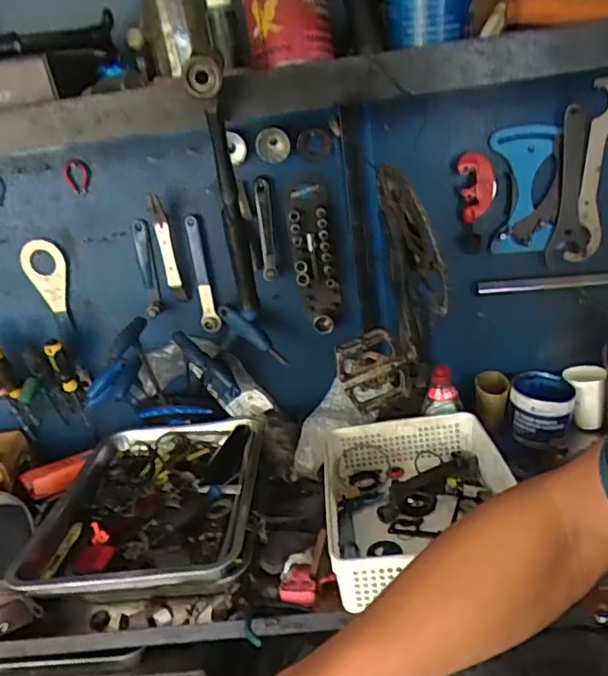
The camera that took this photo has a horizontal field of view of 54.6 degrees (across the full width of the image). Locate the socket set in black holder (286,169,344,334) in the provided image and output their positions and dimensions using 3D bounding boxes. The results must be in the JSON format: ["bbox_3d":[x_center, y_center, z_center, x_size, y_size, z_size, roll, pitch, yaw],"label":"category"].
[{"bbox_3d":[0.018,-0.135,0.986,0.074,0.242,0.030,-7,22,2],"label":"socket set in black holder"}]

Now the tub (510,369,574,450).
[{"bbox_3d":[0.409,0.120,1.017,0.103,0.084,0.118,3,25,26],"label":"tub"}]

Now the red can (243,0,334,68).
[{"bbox_3d":[-0.018,-0.388,0.719,0.096,0.098,0.080,-9,21,-6],"label":"red can"}]

